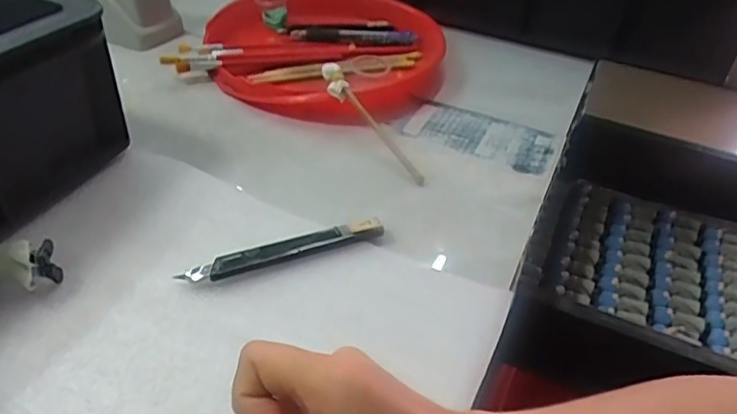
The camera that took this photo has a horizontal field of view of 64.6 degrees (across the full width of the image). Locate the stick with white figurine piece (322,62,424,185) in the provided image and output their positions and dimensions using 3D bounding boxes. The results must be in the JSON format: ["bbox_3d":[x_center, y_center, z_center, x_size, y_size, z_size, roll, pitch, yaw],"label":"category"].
[{"bbox_3d":[0.003,-0.070,0.496,0.015,0.018,0.136,-27,71,-32],"label":"stick with white figurine piece"}]

